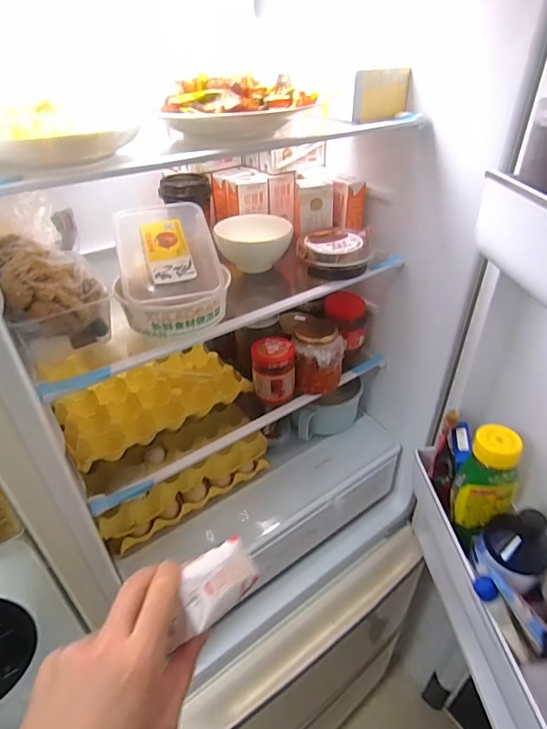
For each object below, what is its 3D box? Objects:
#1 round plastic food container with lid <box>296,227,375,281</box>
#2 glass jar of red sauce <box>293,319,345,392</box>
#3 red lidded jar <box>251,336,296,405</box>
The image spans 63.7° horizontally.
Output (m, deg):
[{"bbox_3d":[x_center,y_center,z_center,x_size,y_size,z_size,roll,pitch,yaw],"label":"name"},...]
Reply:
[{"bbox_3d":[0.096,-0.173,0.684,0.113,0.047,0.098,4,37,8],"label":"round plastic food container with lid"},{"bbox_3d":[0.075,-0.011,0.739,0.081,0.115,0.064,1,37,4],"label":"glass jar of red sauce"},{"bbox_3d":[0.001,0.008,0.725,0.068,0.092,0.065,-1,37,1],"label":"red lidded jar"}]

